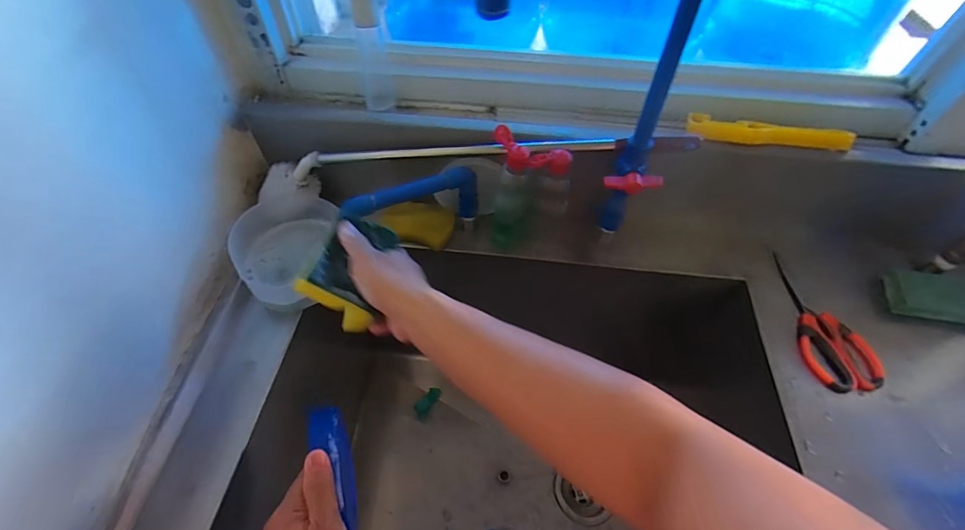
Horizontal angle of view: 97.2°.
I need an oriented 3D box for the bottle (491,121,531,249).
[{"bbox_3d":[0.040,-0.095,0.587,0.055,0.178,0.055,7,55,3],"label":"bottle"}]

